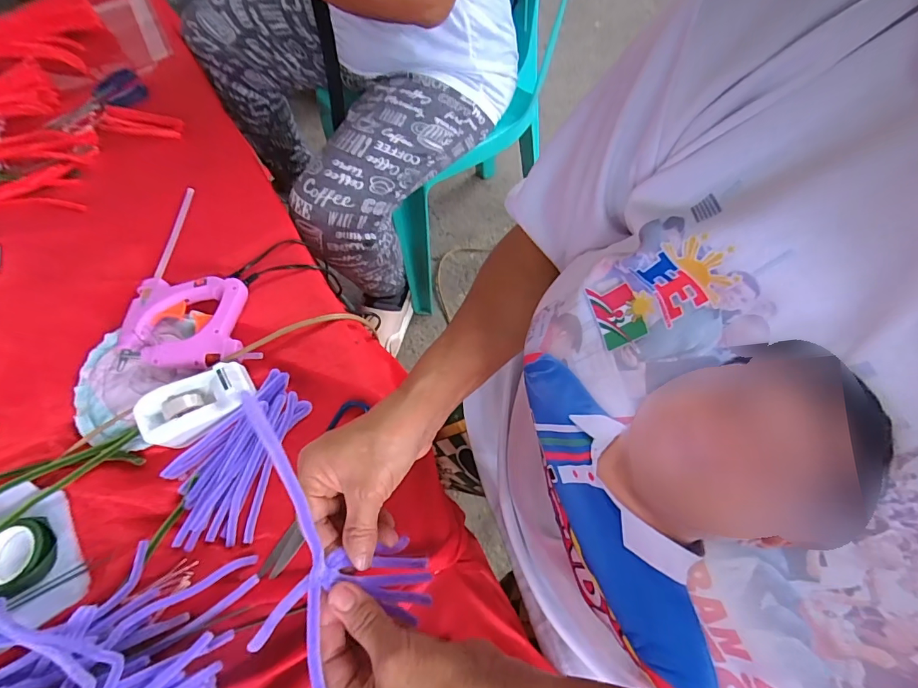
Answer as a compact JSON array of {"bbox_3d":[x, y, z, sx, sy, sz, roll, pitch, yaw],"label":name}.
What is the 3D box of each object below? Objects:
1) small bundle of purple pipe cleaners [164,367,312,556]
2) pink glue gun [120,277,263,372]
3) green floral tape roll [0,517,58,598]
[{"bbox_3d":[-0.220,0.106,0.439,0.098,0.019,0.170,13,63,11],"label":"small bundle of purple pipe cleaners"},{"bbox_3d":[-0.304,-0.026,0.516,0.153,0.029,0.118,-1,61,3],"label":"pink glue gun"},{"bbox_3d":[-0.401,0.191,0.396,0.074,0.018,0.071,-2,61,3],"label":"green floral tape roll"}]

